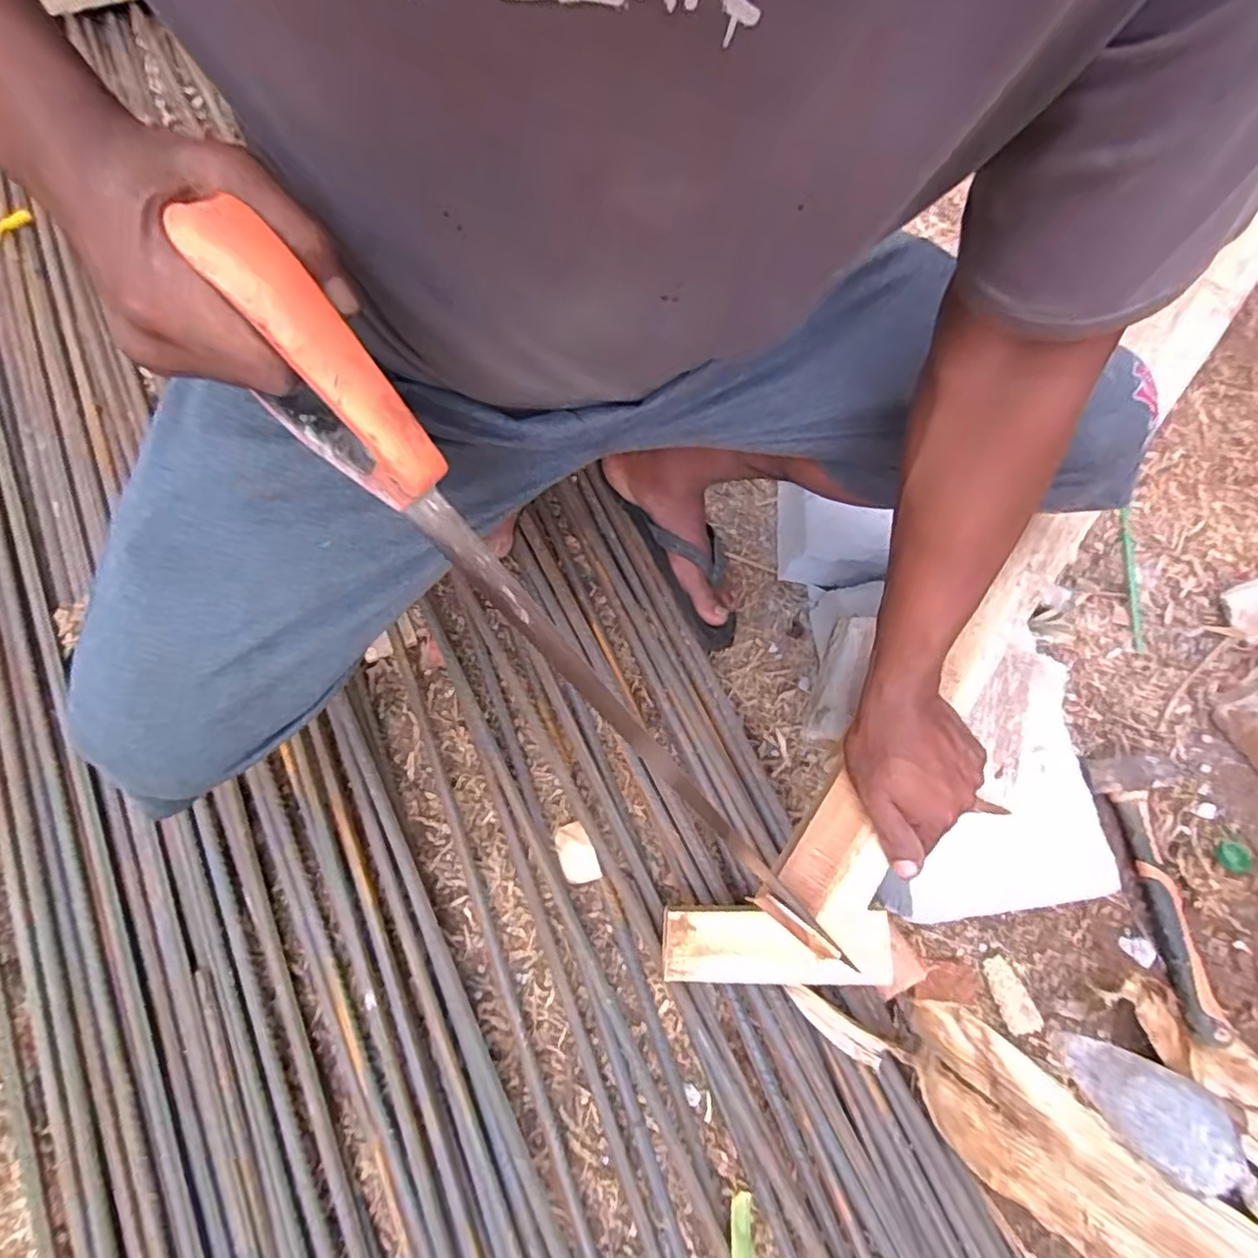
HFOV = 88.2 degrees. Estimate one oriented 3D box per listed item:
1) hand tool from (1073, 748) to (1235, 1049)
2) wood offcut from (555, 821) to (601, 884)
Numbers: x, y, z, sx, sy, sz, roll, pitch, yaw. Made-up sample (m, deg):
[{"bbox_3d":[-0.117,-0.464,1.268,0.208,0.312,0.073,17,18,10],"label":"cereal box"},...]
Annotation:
[{"bbox_3d":[0.573,0.273,0.687,0.083,0.022,0.278,-7,73,-9],"label":"hand tool"},{"bbox_3d":[-0.052,0.223,0.646,0.038,0.012,0.058,-25,78,9],"label":"wood offcut"}]

